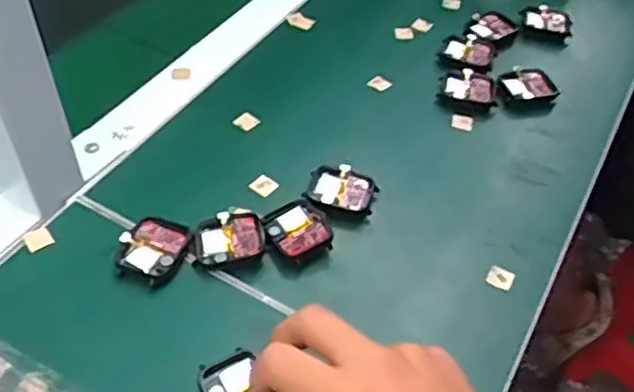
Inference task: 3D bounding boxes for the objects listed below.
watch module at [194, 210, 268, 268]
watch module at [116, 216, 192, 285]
[{"bbox_3d":[-0.056,0.028,0.424,0.044,0.013,0.037,-10,49,-12],"label":"watch module"},{"bbox_3d":[-0.102,0.033,0.416,0.038,0.012,0.044,14,48,9],"label":"watch module"}]

